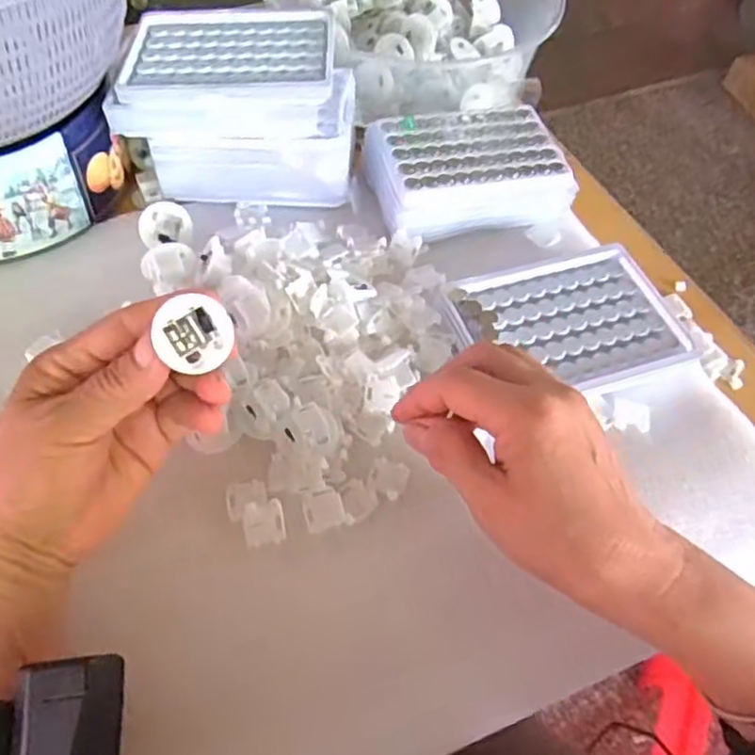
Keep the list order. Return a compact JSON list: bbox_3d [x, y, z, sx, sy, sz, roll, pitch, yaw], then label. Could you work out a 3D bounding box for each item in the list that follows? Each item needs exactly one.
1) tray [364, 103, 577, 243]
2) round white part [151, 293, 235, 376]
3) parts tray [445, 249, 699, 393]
[{"bbox_3d":[0.064,-0.147,0.478,0.130,0.034,0.090,-11,57,-11],"label":"tray"},{"bbox_3d":[-0.077,-0.019,0.287,0.031,0.004,0.031,-14,90,-24],"label":"round white part"},{"bbox_3d":[0.110,-0.039,0.412,0.132,0.010,0.103,-11,58,-11],"label":"parts tray"}]

